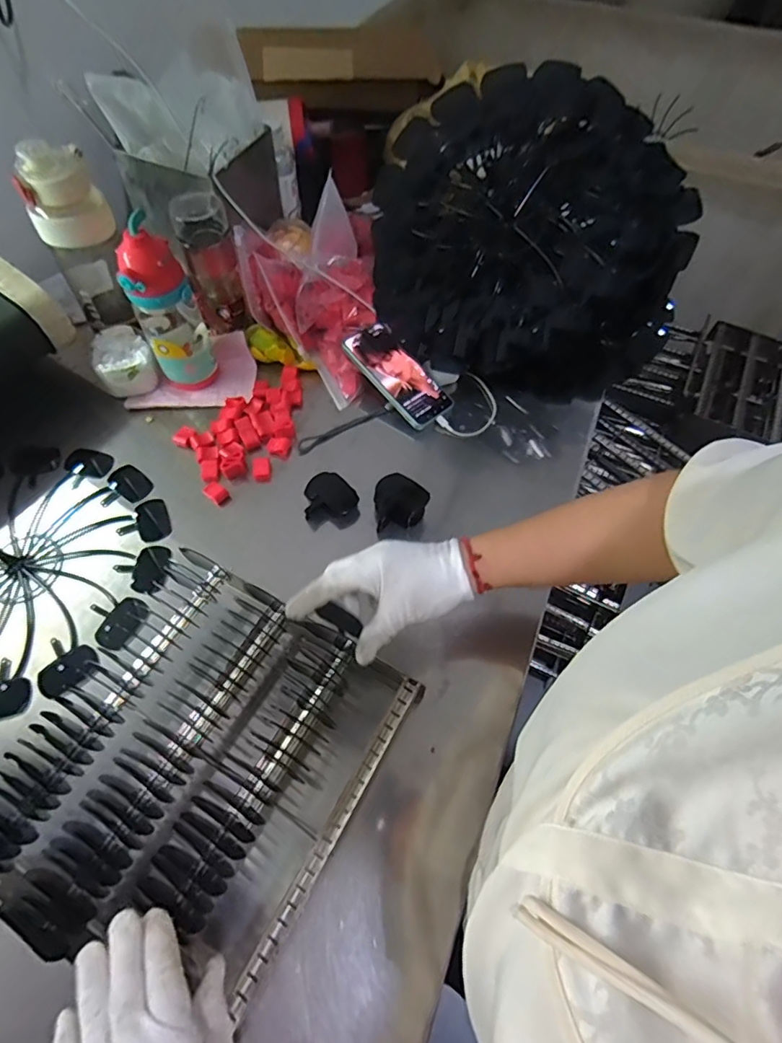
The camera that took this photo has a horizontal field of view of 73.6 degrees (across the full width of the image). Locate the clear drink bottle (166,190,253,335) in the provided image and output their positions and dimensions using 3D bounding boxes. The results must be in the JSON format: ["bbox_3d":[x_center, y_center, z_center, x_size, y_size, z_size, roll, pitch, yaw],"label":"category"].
[{"bbox_3d":[-0.235,-0.336,0.691,0.068,0.151,0.066,-20,63,-13],"label":"clear drink bottle"}]

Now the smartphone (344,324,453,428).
[{"bbox_3d":[0.009,-0.201,0.710,0.076,0.016,0.164,-38,83,-21],"label":"smartphone"}]

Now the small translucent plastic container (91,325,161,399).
[{"bbox_3d":[-0.365,-0.218,0.718,0.075,0.053,0.083,-26,65,-16],"label":"small translucent plastic container"}]

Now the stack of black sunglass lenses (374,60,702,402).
[{"bbox_3d":[0.175,-0.382,0.713,0.314,0.281,0.352,-29,66,-17],"label":"stack of black sunglass lenses"}]

